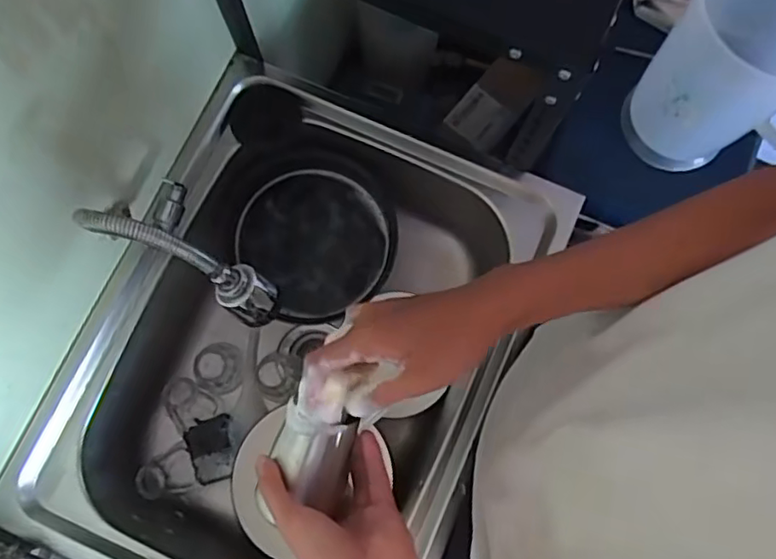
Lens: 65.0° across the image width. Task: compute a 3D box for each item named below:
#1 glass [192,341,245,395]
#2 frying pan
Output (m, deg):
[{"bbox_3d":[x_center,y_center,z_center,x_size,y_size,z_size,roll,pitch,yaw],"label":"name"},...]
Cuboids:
[{"bbox_3d":[-0.241,0.126,0.873,0.054,0.078,0.068,21,79,3],"label":"glass"},{"bbox_3d":[-0.098,-0.054,0.850,0.197,0.057,0.201,0,78,-2],"label":"frying pan"}]

